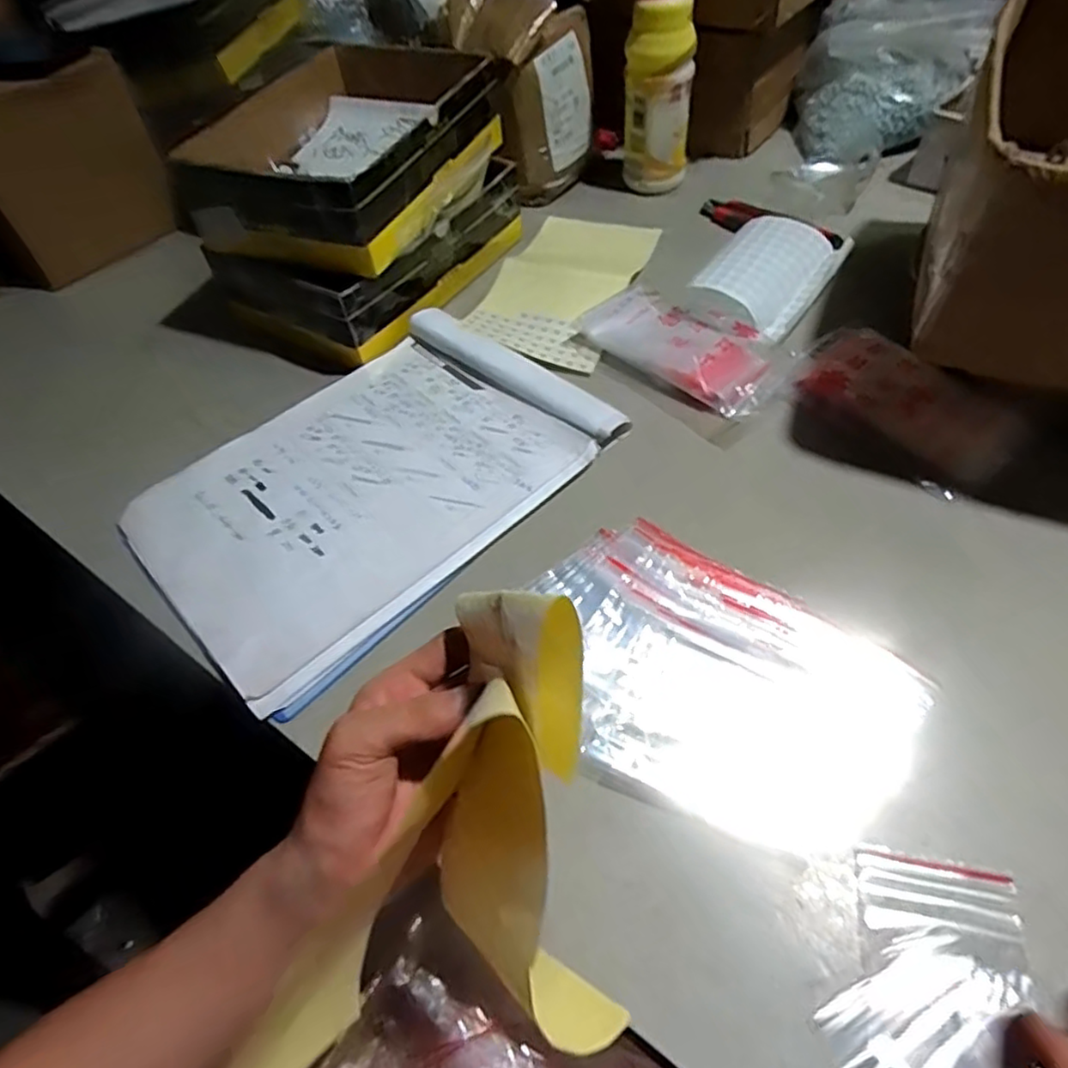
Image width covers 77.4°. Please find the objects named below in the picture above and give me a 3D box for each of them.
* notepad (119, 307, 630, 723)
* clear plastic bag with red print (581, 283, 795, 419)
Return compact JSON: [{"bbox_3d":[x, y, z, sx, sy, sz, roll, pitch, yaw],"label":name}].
[{"bbox_3d":[-0.119,-0.045,0.491,0.219,0.015,0.314,37,65,27],"label":"notepad"},{"bbox_3d":[0.126,-0.153,0.538,0.091,0.035,0.161,-38,59,-20],"label":"clear plastic bag with red print"}]

